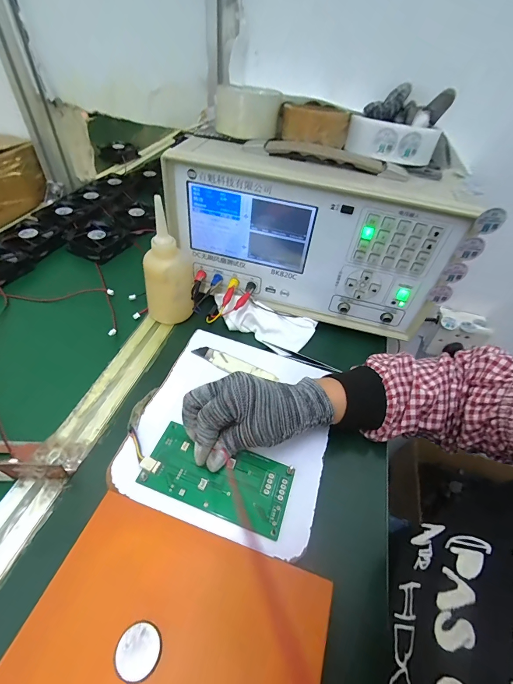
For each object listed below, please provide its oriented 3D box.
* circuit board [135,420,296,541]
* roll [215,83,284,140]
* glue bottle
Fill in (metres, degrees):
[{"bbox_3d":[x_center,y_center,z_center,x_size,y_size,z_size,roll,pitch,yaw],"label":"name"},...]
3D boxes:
[{"bbox_3d":[-0.036,0.126,0.299,0.134,0.006,0.065,16,48,5],"label":"circuit board"},{"bbox_3d":[-0.012,-0.303,0.415,0.081,0.045,0.082,0,49,-6],"label":"roll"},{"bbox_3d":[-0.115,-0.098,0.415,0.062,0.147,0.067,-3,50,-8],"label":"glue bottle"}]

